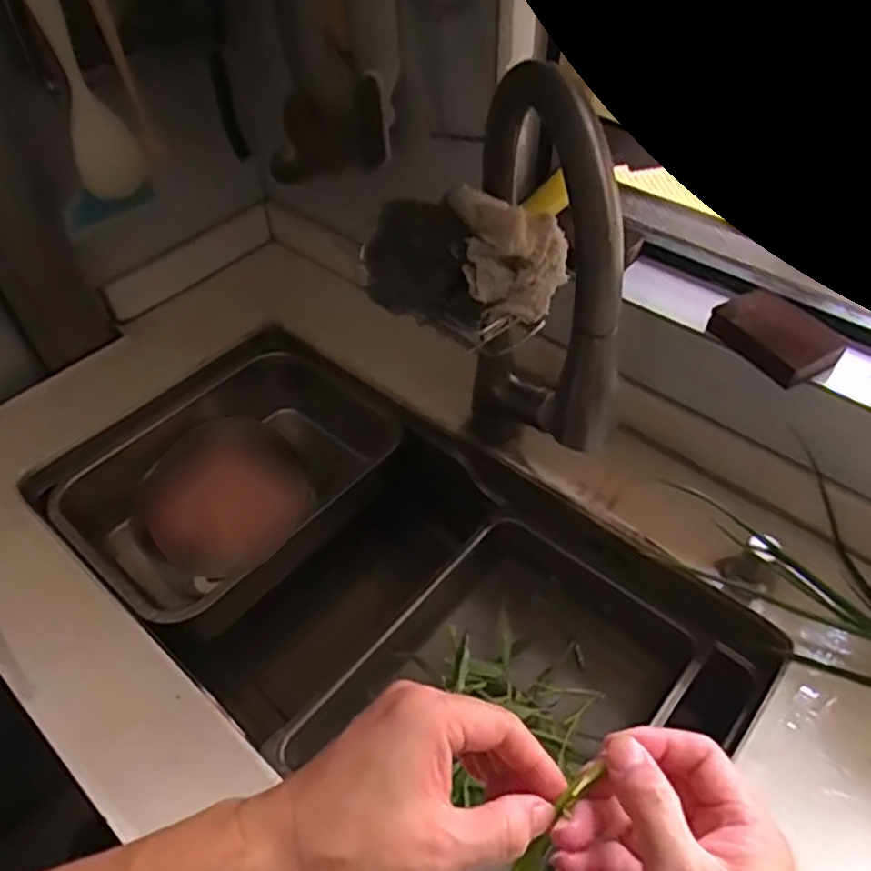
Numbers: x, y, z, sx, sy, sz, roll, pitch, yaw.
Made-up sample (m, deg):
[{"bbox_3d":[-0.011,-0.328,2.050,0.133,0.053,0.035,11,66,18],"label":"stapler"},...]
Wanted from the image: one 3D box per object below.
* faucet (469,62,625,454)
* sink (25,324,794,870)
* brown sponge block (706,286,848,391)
[{"bbox_3d":[0.078,-0.069,0.557,0.049,0.396,0.227,-7,48,-4],"label":"faucet"},{"bbox_3d":[-0.084,0.154,0.749,0.670,0.177,0.382,31,56,27],"label":"sink"},{"bbox_3d":[0.302,-0.091,0.614,0.077,0.017,0.097,-24,51,-18],"label":"brown sponge block"}]

